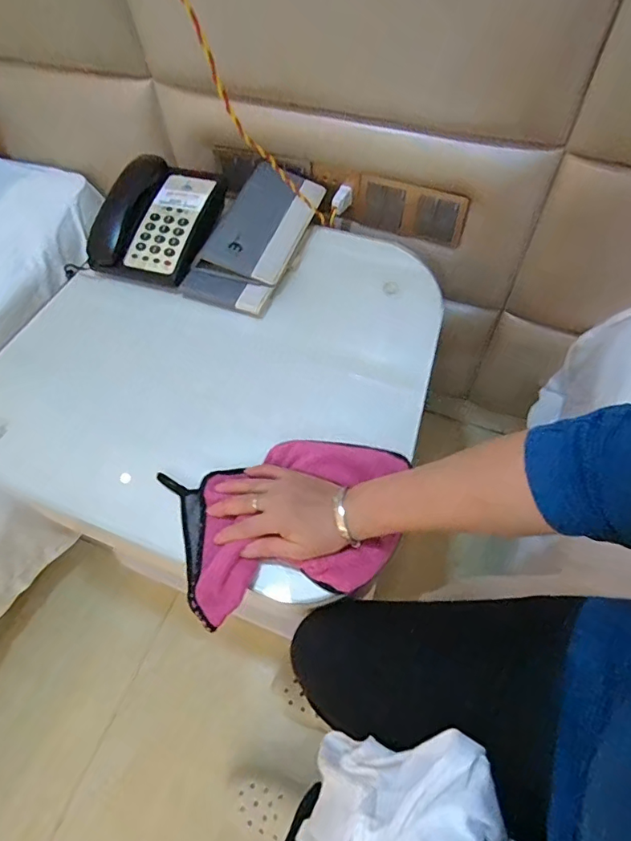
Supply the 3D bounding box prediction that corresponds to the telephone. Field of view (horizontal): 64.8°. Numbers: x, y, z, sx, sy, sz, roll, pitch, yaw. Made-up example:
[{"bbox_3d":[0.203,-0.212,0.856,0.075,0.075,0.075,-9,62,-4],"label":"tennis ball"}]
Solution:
[{"bbox_3d":[-0.241,-0.311,0.750,0.170,0.063,0.206,9,61,8],"label":"telephone"}]

